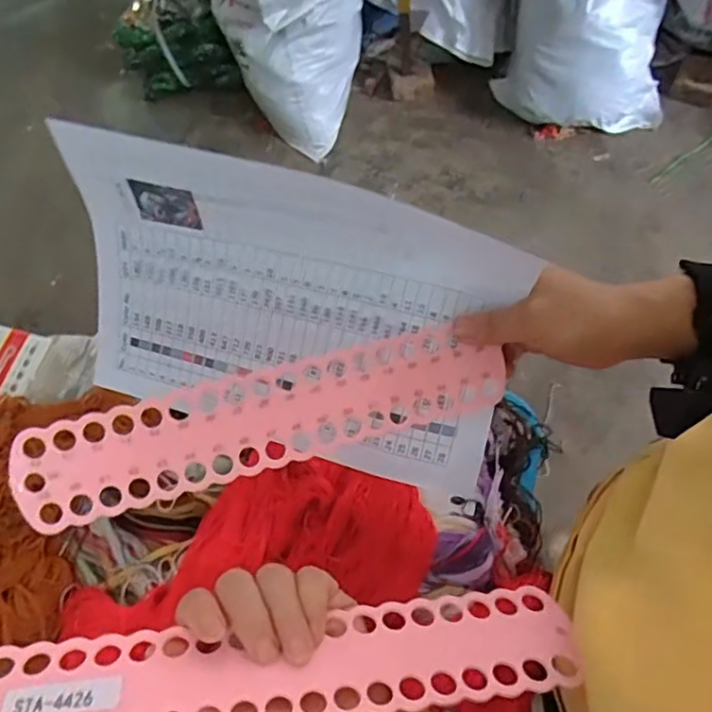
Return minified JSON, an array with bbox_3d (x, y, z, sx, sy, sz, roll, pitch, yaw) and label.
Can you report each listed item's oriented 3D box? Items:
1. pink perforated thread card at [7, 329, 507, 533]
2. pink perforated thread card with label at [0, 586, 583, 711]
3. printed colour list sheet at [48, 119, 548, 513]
[{"bbox_3d":[-0.048,0.037,0.378,0.293,0.011,0.058,-14,91,-14],"label":"pink perforated thread card"},{"bbox_3d":[-0.031,0.151,0.303,0.287,0.006,0.056,-2,35,-11],"label":"pink perforated thread card with label"},{"bbox_3d":[-0.045,-0.028,0.413,0.299,0.206,0.053,13,32,6],"label":"printed colour list sheet"}]

